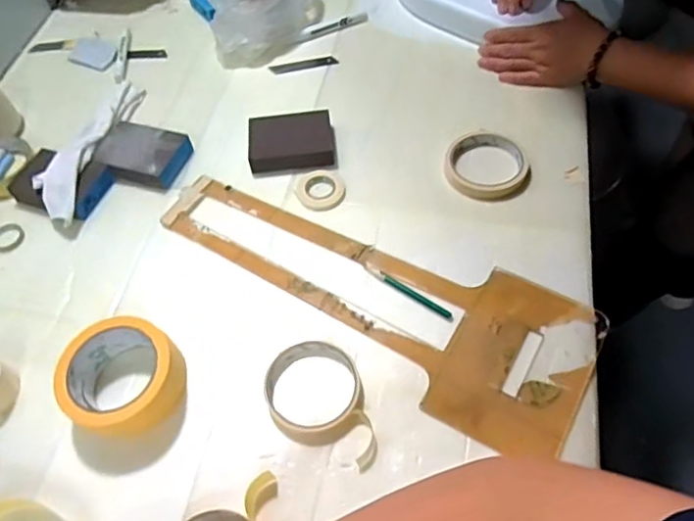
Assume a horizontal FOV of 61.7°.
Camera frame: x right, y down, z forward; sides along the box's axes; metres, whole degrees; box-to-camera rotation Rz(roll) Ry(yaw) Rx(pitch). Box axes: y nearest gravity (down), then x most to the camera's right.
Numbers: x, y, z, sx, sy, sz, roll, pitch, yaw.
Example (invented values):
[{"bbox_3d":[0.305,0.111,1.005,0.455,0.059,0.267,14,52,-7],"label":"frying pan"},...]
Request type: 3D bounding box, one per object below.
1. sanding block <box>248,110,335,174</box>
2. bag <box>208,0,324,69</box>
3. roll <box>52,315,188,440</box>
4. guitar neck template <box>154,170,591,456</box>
[{"bbox_3d":[-0.065,-0.141,0.682,0.098,0.024,0.068,-9,58,-3],"label":"sanding block"},{"bbox_3d":[-0.109,-0.350,0.782,0.160,0.084,0.126,-19,59,-9],"label":"bag"},{"bbox_3d":[-0.200,0.103,0.515,0.093,0.054,0.098,-1,58,2],"label":"roll"},{"bbox_3d":[0.015,0.021,0.581,0.450,0.009,0.163,26,63,18],"label":"guitar neck template"}]

